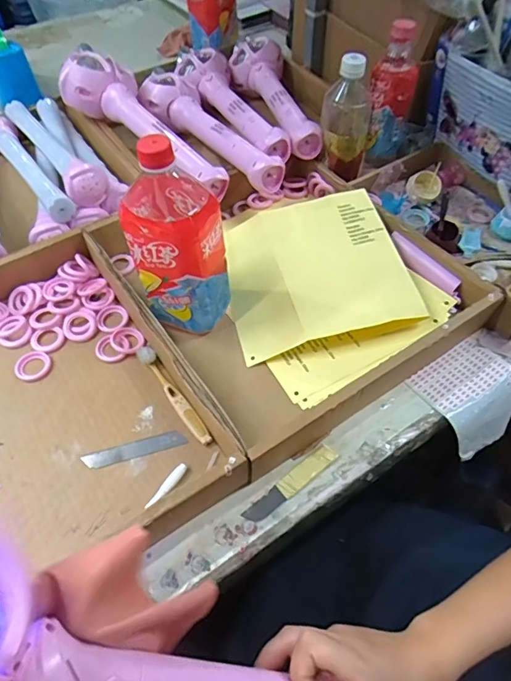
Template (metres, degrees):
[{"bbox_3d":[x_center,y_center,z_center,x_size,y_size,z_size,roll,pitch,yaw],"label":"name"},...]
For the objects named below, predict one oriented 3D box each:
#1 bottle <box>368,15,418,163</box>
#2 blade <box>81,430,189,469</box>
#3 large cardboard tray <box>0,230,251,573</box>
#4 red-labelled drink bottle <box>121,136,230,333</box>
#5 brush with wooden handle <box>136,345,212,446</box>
[{"bbox_3d":[0.193,-0.349,0.658,0.065,0.171,0.067,10,54,7],"label":"bottle"},{"bbox_3d":[-0.119,0.107,0.465,0.098,0.004,0.019,-14,55,-10],"label":"blade"},{"bbox_3d":[-0.255,0.071,0.464,0.361,0.052,0.376,-26,58,-18],"label":"large cardboard tray"},{"bbox_3d":[-0.075,-0.099,0.483,0.077,0.219,0.079,28,59,19],"label":"red-labelled drink bottle"},{"bbox_3d":[-0.087,0.055,0.498,0.018,0.010,0.139,-31,60,-21],"label":"brush with wooden handle"}]

